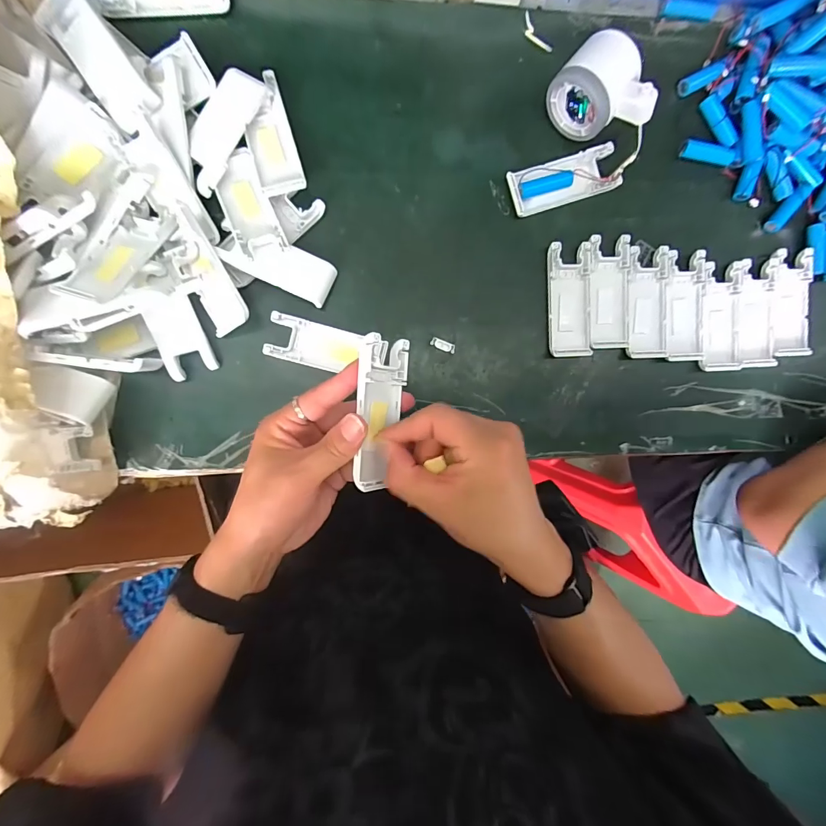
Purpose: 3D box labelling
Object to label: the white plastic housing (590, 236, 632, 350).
[{"bbox_3d":[0.187,-0.114,0.376,0.039,0.007,0.102,-3,95,-6],"label":"white plastic housing"}]

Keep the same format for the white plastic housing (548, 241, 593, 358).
[{"bbox_3d":[0.148,-0.105,0.373,0.041,0.010,0.102,-2,95,-6],"label":"white plastic housing"}]

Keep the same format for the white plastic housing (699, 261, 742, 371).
[{"bbox_3d":[0.305,-0.095,0.394,0.042,0.008,0.104,-2,95,-6],"label":"white plastic housing"}]

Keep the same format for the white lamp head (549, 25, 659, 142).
[{"bbox_3d":[0.161,-0.272,0.335,0.077,0.057,0.056,42,89,-7],"label":"white lamp head"}]

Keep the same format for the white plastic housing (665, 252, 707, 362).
[{"bbox_3d":[0.263,-0.102,0.381,0.039,0.008,0.101,-3,95,-6],"label":"white plastic housing"}]

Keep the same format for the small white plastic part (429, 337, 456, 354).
[{"bbox_3d":[0.028,-0.063,0.371,0.023,0.004,0.010,19,92,-7],"label":"small white plastic part"}]

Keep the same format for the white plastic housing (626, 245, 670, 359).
[{"bbox_3d":[0.225,-0.105,0.380,0.040,0.009,0.102,0,94,-6],"label":"white plastic housing"}]

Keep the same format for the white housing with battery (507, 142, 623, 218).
[{"bbox_3d":[0.137,-0.213,0.361,0.099,0.014,0.040,-18,96,-4],"label":"white housing with battery"}]

